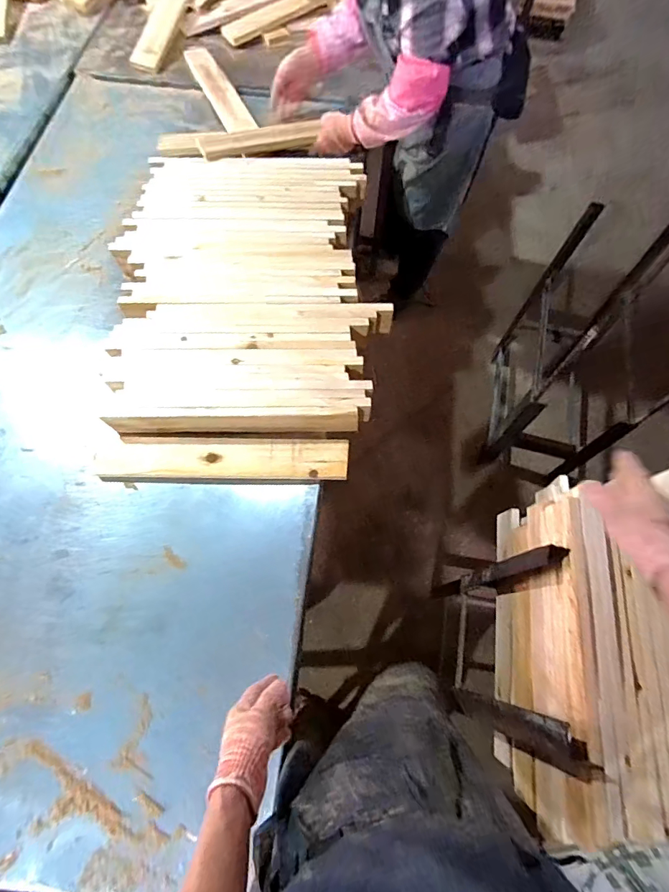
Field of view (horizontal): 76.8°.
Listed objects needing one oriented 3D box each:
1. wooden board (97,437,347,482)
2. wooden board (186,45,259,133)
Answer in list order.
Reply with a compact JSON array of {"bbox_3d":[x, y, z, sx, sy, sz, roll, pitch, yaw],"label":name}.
[{"bbox_3d":[-0.220,0.025,0.830,0.483,0.015,0.086,0,69,0],"label":"wooden board"},{"bbox_3d":[-0.338,-1.040,1.233,0.082,0.025,0.428,-24,71,-9],"label":"wooden board"}]

